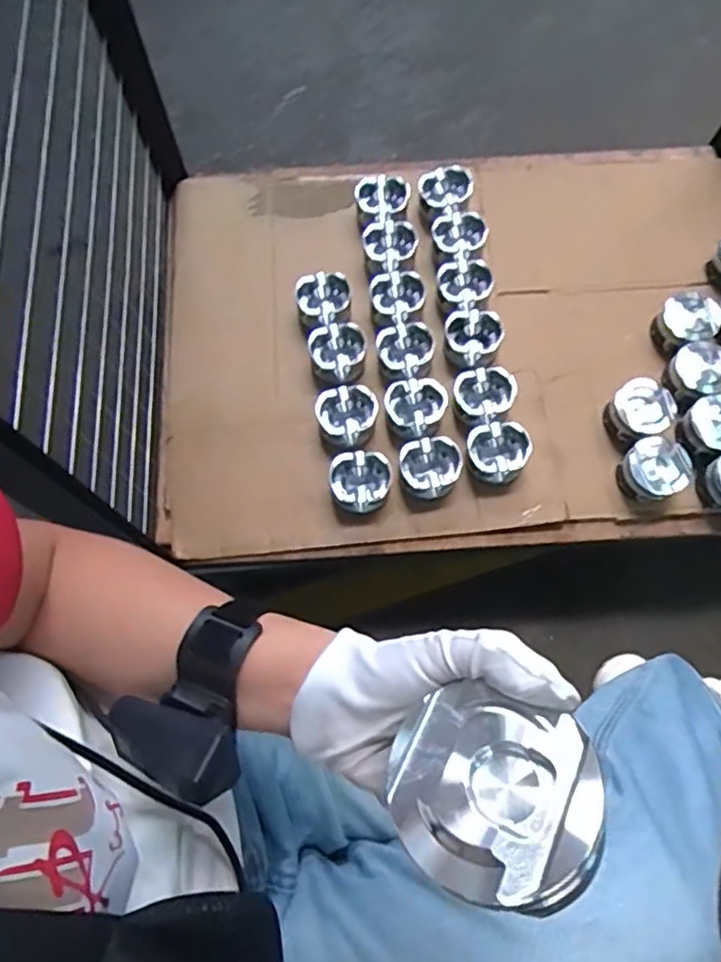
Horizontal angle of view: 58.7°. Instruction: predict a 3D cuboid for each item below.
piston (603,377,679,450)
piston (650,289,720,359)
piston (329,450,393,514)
[{"bbox_3d":[0.416,-0.102,0.956,0.096,0.064,0.087,-26,74,-8],"label":"piston"},{"bbox_3d":[0.513,-0.251,1.015,0.100,0.049,0.088,-24,74,-7],"label":"piston"},{"bbox_3d":[0.002,0.005,0.926,0.089,0.063,0.083,0,72,0],"label":"piston"}]

